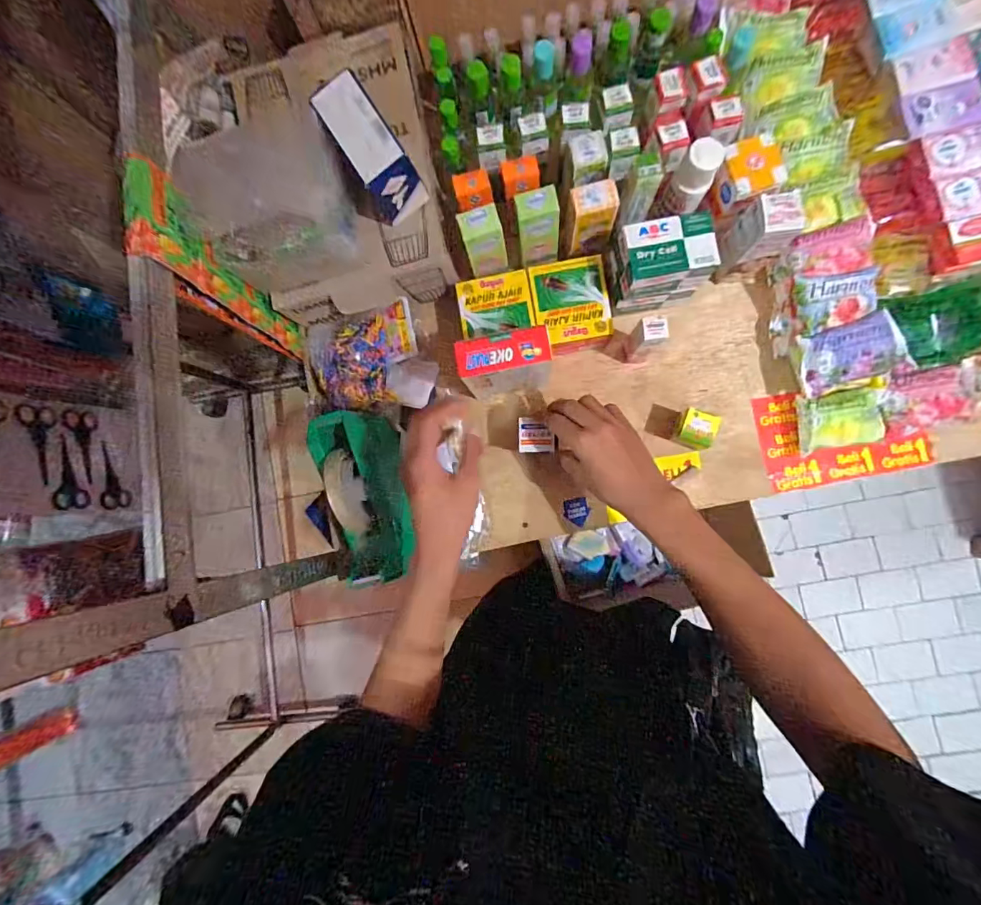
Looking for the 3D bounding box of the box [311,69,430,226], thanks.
[{"bbox_3d":[-0.122,-0.309,0.476,0.051,0.069,0.121,-34,84,4],"label":"box"}]

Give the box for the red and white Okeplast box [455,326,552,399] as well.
[{"bbox_3d":[0.023,-0.096,0.519,0.088,0.145,0.039,-10,86,7],"label":"red and white Okeplast box"}]

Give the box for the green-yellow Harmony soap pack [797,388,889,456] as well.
[{"bbox_3d":[0.399,-0.037,0.524,0.091,0.027,0.063,-10,86,7],"label":"green-yellow Harmony soap pack"}]

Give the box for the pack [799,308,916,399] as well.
[{"bbox_3d":[0.393,-0.107,0.508,0.099,0.031,0.066,-17,85,6],"label":"pack"}]

